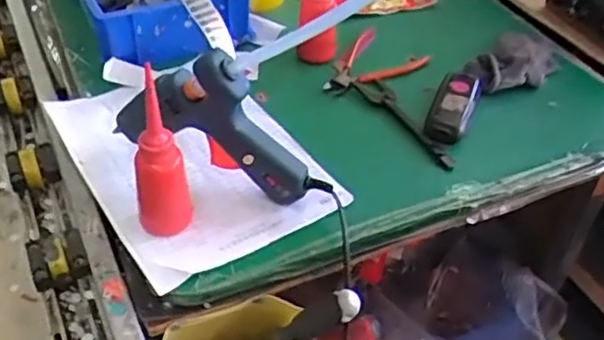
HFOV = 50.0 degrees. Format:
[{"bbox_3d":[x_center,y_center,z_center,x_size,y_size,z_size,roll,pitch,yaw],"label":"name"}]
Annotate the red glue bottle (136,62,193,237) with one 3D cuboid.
[{"bbox_3d":[-0.122,-0.005,0.551,0.043,0.160,0.037,-10,44,-13],"label":"red glue bottle"}]

